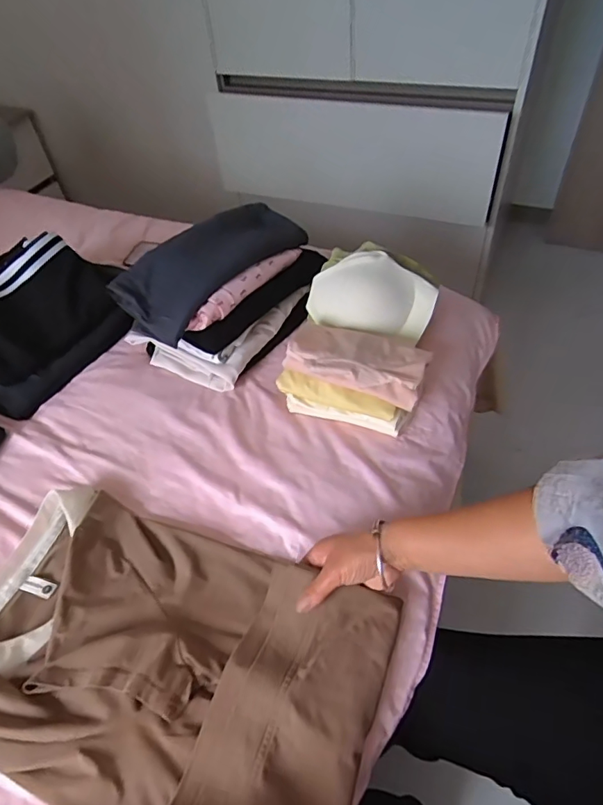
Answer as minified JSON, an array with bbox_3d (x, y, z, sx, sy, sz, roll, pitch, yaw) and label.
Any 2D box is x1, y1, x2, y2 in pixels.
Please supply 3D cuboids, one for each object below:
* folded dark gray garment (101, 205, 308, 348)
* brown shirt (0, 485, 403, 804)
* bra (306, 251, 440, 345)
[{"bbox_3d":[-0.137,-0.221,0.782,0.124,0.042,0.311,43,61,3],"label":"folded dark gray garment"},{"bbox_3d":[-0.146,0.254,0.502,0.431,0.042,0.269,13,52,16],"label":"brown shirt"},{"bbox_3d":[0.110,-0.166,0.773,0.192,0.083,0.107,8,51,12],"label":"bra"}]

